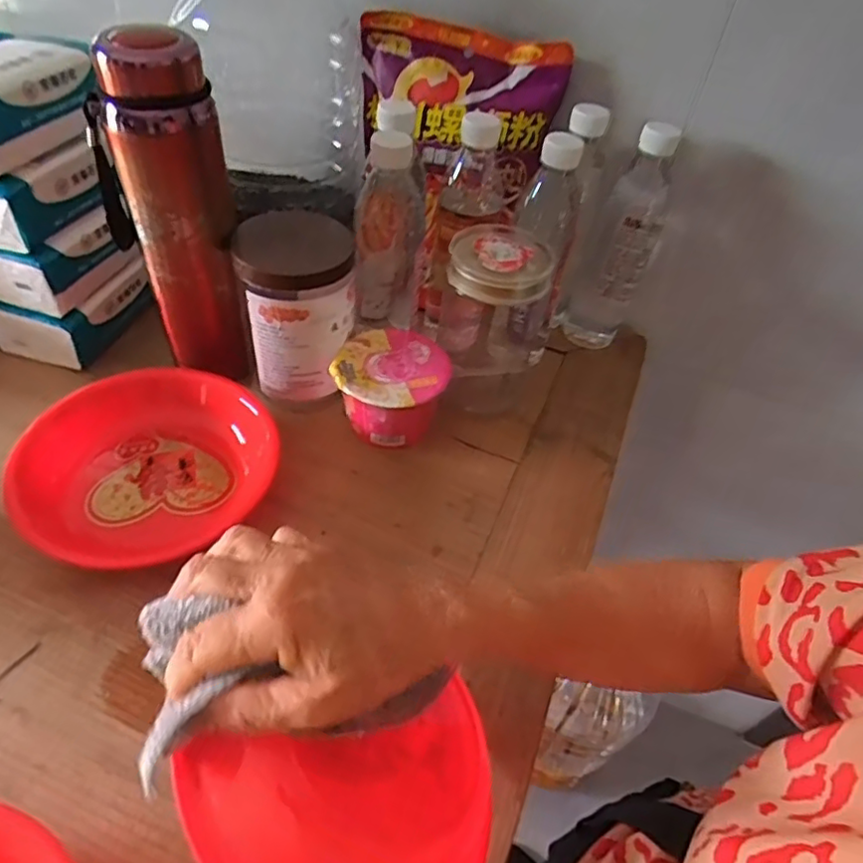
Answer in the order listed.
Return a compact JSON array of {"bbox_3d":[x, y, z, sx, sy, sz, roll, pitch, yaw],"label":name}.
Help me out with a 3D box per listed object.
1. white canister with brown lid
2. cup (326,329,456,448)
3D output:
[{"bbox_3d":[-0.116,-0.107,0.542,0.094,0.151,0.097,-8,50,-13],"label":"white canister with brown lid"},{"bbox_3d":[-0.037,-0.035,0.552,0.095,0.071,0.089,3,48,-4],"label":"cup"}]

